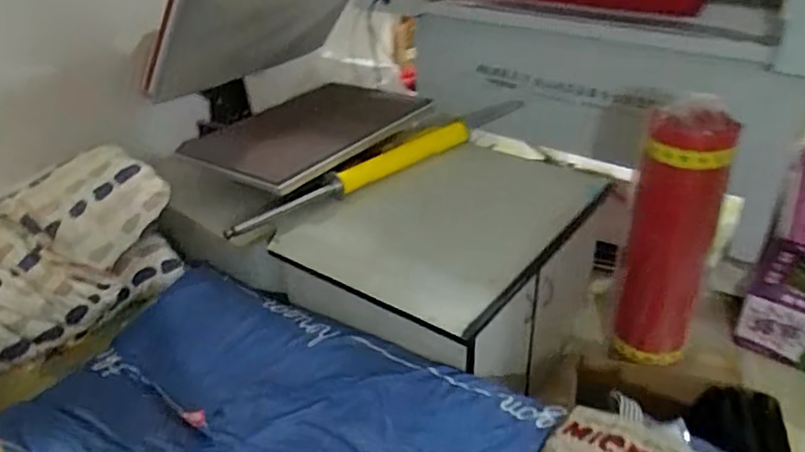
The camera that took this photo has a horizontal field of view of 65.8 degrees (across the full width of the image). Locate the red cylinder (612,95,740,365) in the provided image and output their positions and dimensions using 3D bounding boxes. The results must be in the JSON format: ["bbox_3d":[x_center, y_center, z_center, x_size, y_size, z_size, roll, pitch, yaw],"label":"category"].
[{"bbox_3d":[0.630,0.034,1.473,0.169,0.658,0.162,12,34,22],"label":"red cylinder"}]

